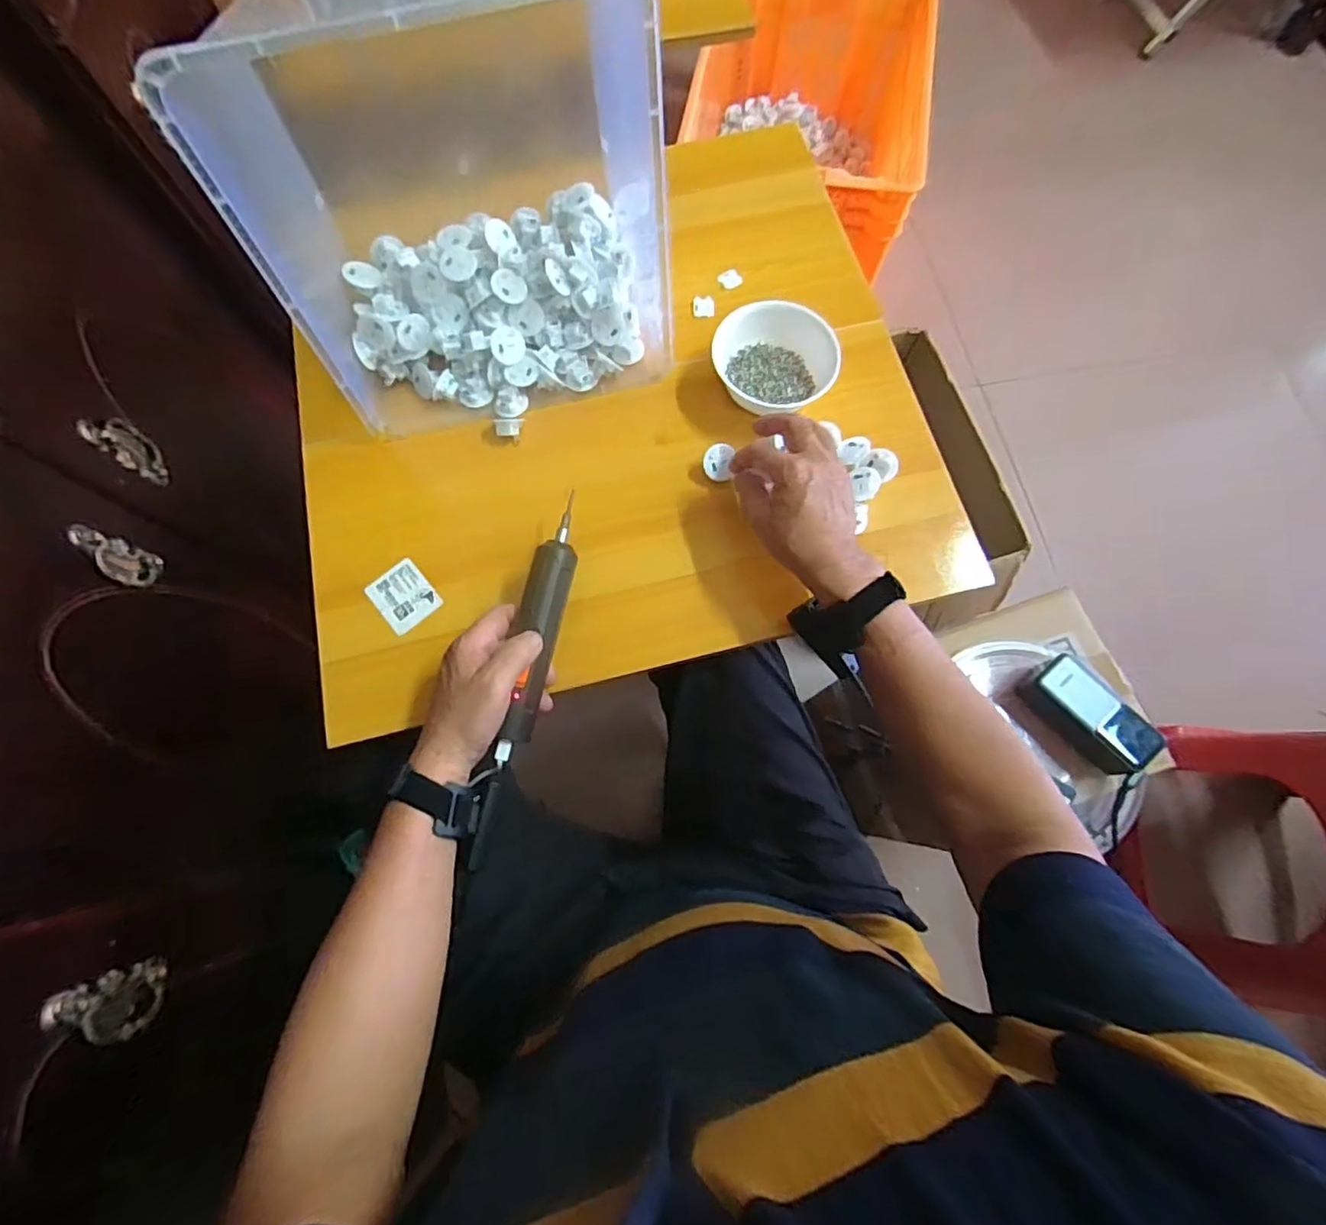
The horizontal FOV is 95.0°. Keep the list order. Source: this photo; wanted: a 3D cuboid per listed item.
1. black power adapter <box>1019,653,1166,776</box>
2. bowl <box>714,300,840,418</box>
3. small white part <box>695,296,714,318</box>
[{"bbox_3d":[0.471,0.111,0.668,0.052,0.057,0.133,-37,76,-10],"label":"black power adapter"},{"bbox_3d":[0.109,-0.249,0.592,0.101,0.050,0.104,0,73,0],"label":"bowl"},{"bbox_3d":[0.044,-0.325,0.644,0.023,0.014,0.021,1,73,1],"label":"small white part"}]

